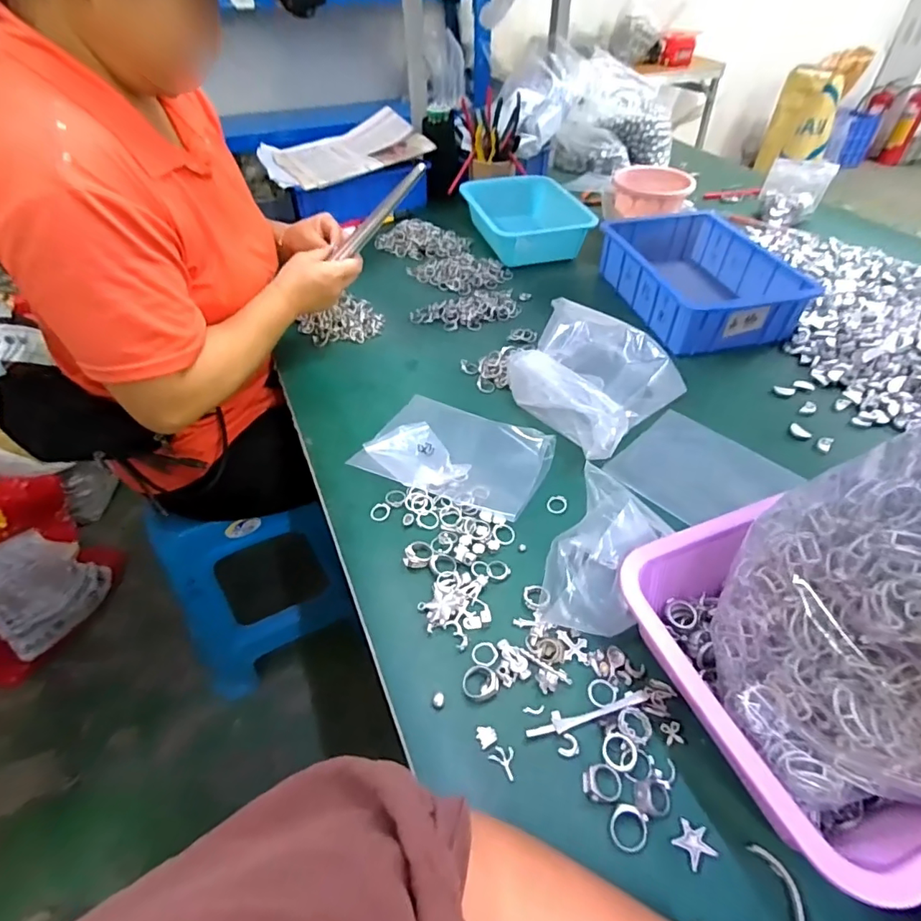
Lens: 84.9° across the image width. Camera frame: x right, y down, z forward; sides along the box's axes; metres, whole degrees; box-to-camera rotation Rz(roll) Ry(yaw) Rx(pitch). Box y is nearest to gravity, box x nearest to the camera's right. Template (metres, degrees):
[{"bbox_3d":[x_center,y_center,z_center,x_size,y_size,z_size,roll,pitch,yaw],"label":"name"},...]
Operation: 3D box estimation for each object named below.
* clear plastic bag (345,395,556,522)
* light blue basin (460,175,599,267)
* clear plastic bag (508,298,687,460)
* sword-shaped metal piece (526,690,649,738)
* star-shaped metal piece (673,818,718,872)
[{"bbox_3d":[-0.006,-0.013,0.565,0.198,0.014,0.141,22,48,19],"label":"clear plastic bag"},{"bbox_3d":[0.117,-0.462,0.968,0.190,0.078,0.254,-7,46,-9],"label":"light blue basin"},{"bbox_3d":[0.153,-0.100,0.601,0.168,0.088,0.177,34,55,29],"label":"clear plastic bag"},{"bbox_3d":[0.096,0.190,0.378,0.096,0.007,0.014,-9,46,-11],"label":"sword-shaped metal piece"},{"bbox_3d":[0.150,0.246,0.324,0.022,0.004,0.023,-23,50,-23],"label":"star-shaped metal piece"}]

